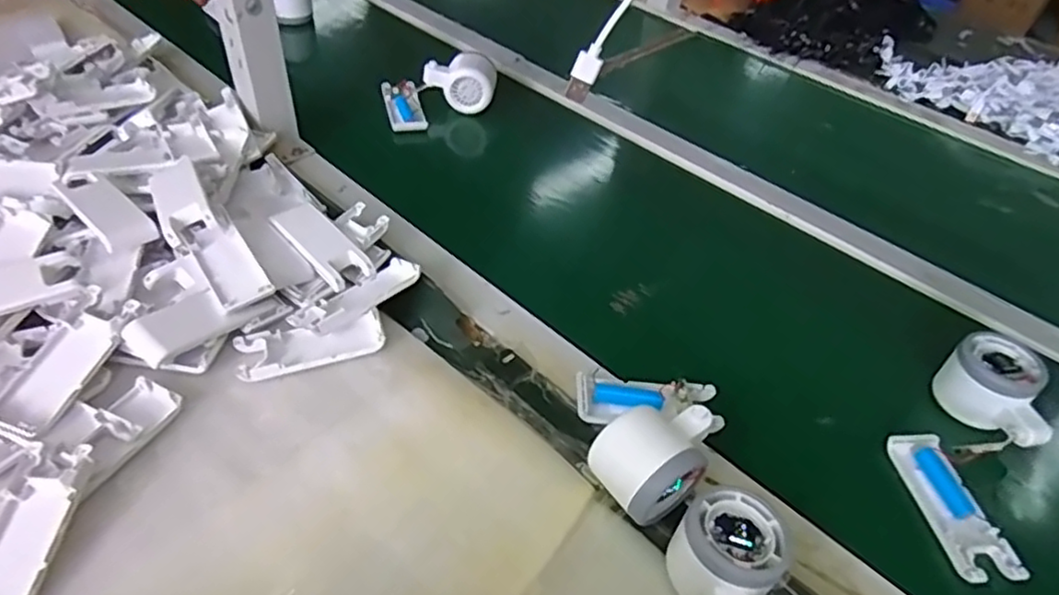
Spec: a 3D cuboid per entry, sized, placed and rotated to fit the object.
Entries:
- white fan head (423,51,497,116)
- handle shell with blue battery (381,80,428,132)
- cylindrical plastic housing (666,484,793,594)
[{"bbox_3d":[-0.083,-0.262,0.786,0.082,0.050,0.056,7,44,-1],"label":"white fan head"},{"bbox_3d":[-0.149,-0.226,0.777,0.043,0.020,0.092,-7,46,-15],"label":"handle shell with blue battery"},{"bbox_3d":[0.108,0.154,0.375,0.057,0.043,0.081,28,48,20],"label":"cylindrical plastic housing"}]

